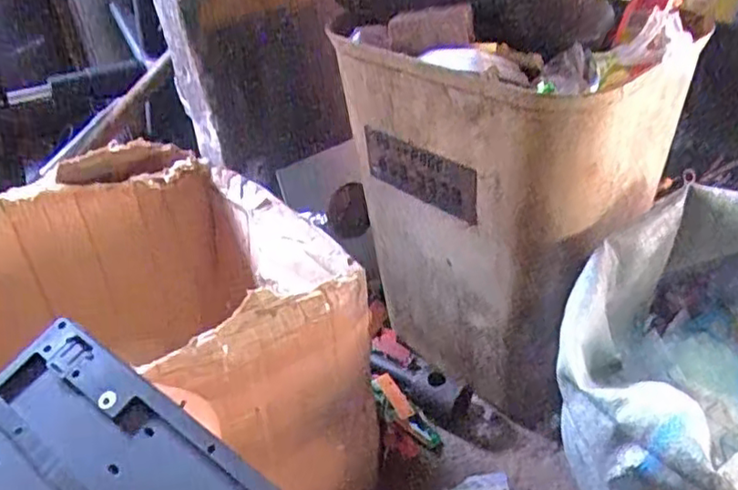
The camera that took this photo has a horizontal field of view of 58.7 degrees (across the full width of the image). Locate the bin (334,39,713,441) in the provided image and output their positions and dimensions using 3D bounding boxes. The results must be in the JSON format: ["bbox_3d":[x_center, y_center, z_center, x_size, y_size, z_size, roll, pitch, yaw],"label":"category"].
[{"bbox_3d":[0.167,-0.030,0.842,0.229,0.475,0.337,-30,41,-28],"label":"bin"}]

